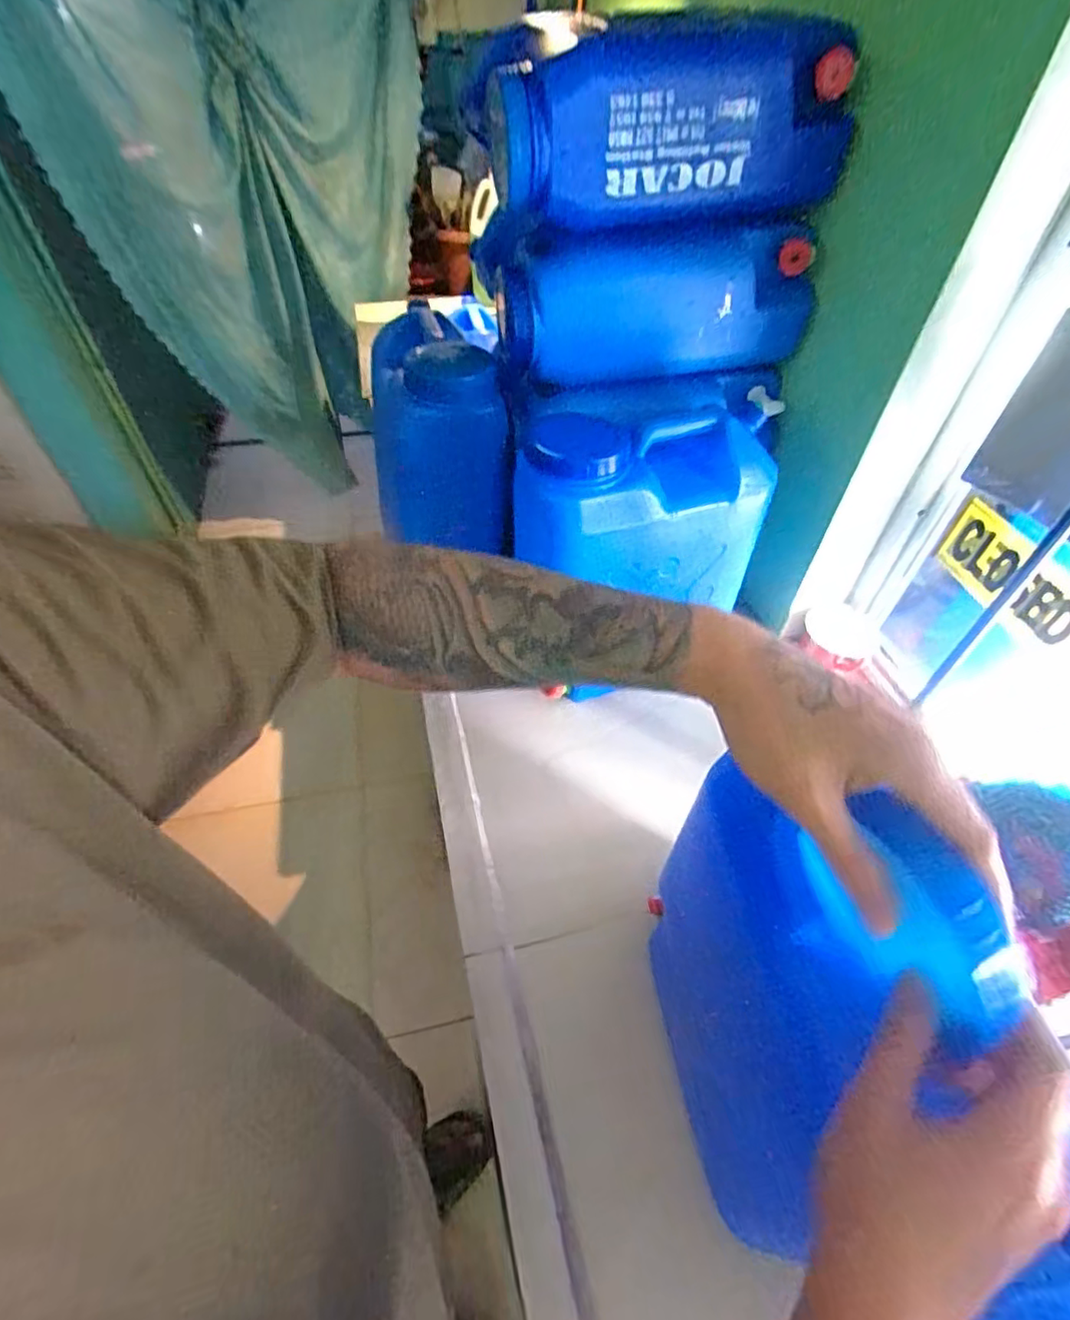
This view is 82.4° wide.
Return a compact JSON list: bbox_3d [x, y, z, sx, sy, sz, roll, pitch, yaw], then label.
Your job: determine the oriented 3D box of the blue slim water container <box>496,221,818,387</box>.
[{"bbox_3d":[0.169,-0.511,0.862,0.423,0.168,0.166,-9,51,-8],"label":"blue slim water container"}]

